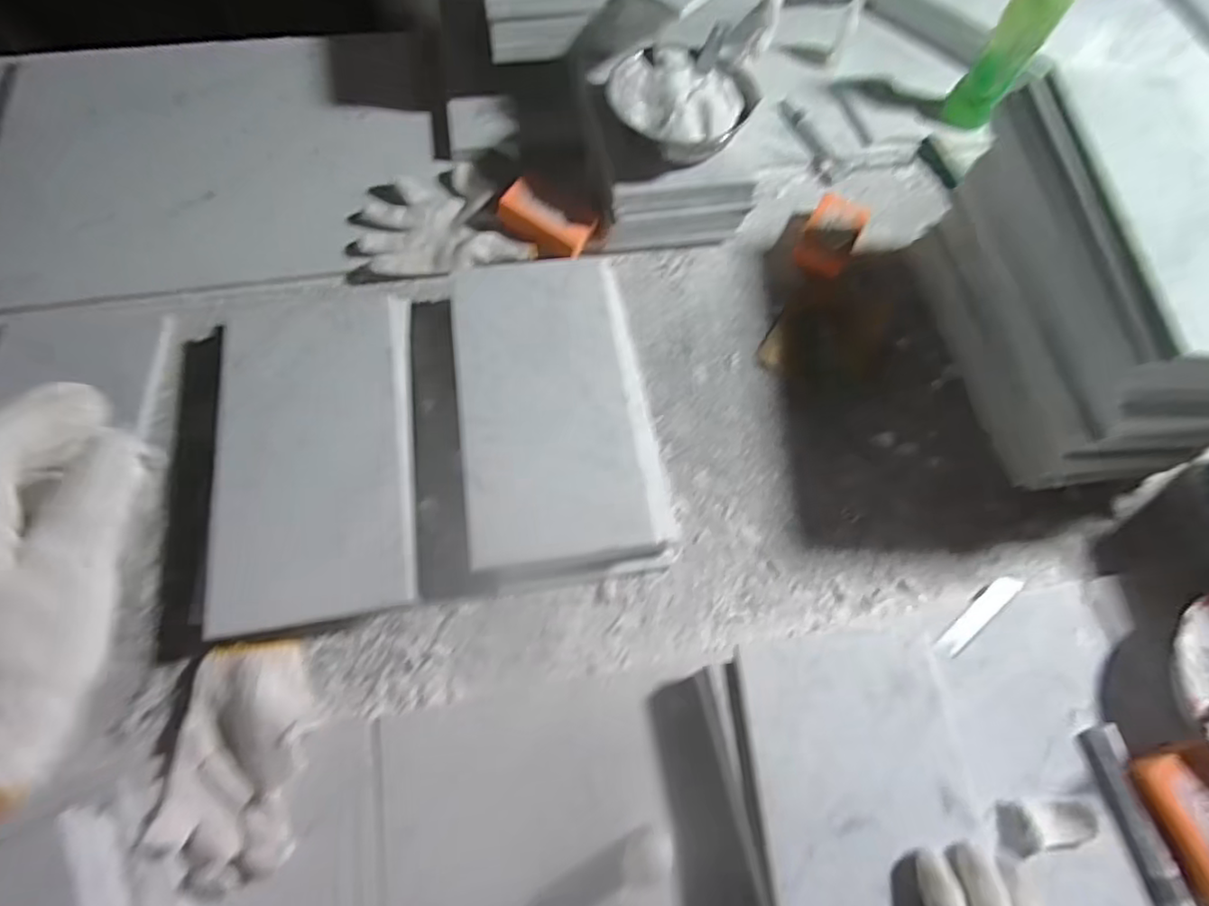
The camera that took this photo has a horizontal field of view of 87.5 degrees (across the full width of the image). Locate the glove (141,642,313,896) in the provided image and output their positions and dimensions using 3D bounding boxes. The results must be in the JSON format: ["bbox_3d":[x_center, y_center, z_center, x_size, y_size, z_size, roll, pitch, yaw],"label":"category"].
[{"bbox_3d":[-0.261,0.216,0.451,0.088,0.028,0.157,-2,65,-2],"label":"glove"}]

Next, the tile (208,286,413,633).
[{"bbox_3d":[-0.251,-0.008,0.553,0.158,0.021,0.303,-6,69,-11],"label":"tile"}]

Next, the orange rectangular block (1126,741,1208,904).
[{"bbox_3d":[0.441,0.270,0.463,0.071,0.035,0.100,-9,65,-8],"label":"orange rectangular block"}]

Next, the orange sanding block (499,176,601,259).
[{"bbox_3d":[-0.061,-0.251,0.677,0.097,0.026,0.053,26,62,-7],"label":"orange sanding block"}]

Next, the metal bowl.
[{"bbox_3d":[0.079,-0.365,0.653,0.141,0.038,0.141,1,65,-1],"label":"metal bowl"}]

